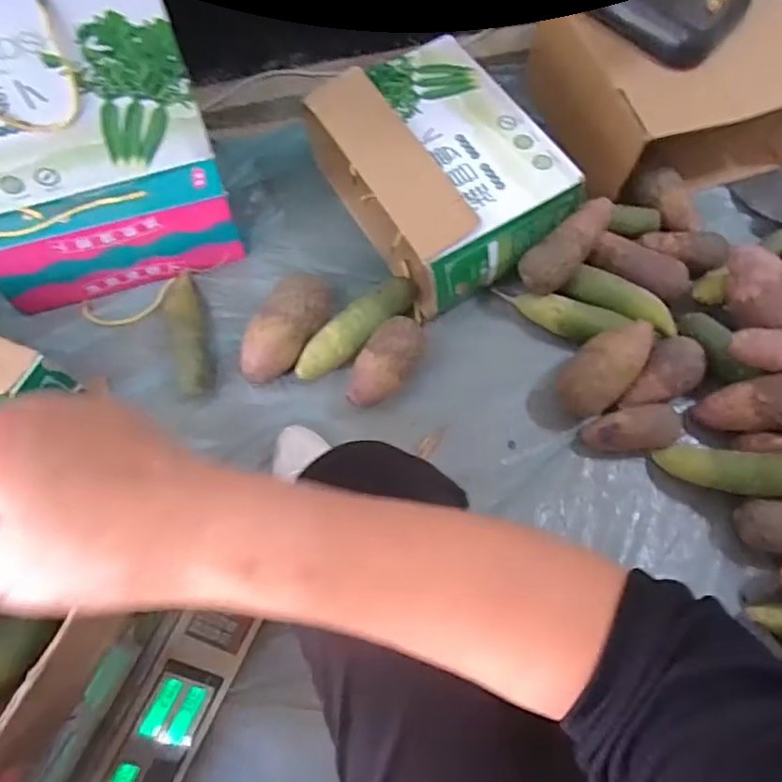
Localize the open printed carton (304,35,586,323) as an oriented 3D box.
[{"bbox_3d":[0.074,-0.327,0.871,0.251,0.157,0.366,-28,71,-12],"label":"open printed carton"}]

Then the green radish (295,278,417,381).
[{"bbox_3d":[-0.047,-0.091,0.824,0.058,0.052,0.221,42,72,15],"label":"green radish"}]

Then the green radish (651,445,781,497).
[{"bbox_3d":[0.448,0.102,0.720,0.201,0.045,0.045,3,65,28],"label":"green radish"}]

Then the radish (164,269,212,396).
[{"bbox_3d":[-0.291,-0.085,0.813,0.052,0.065,0.196,-18,69,-9],"label":"radish"}]

